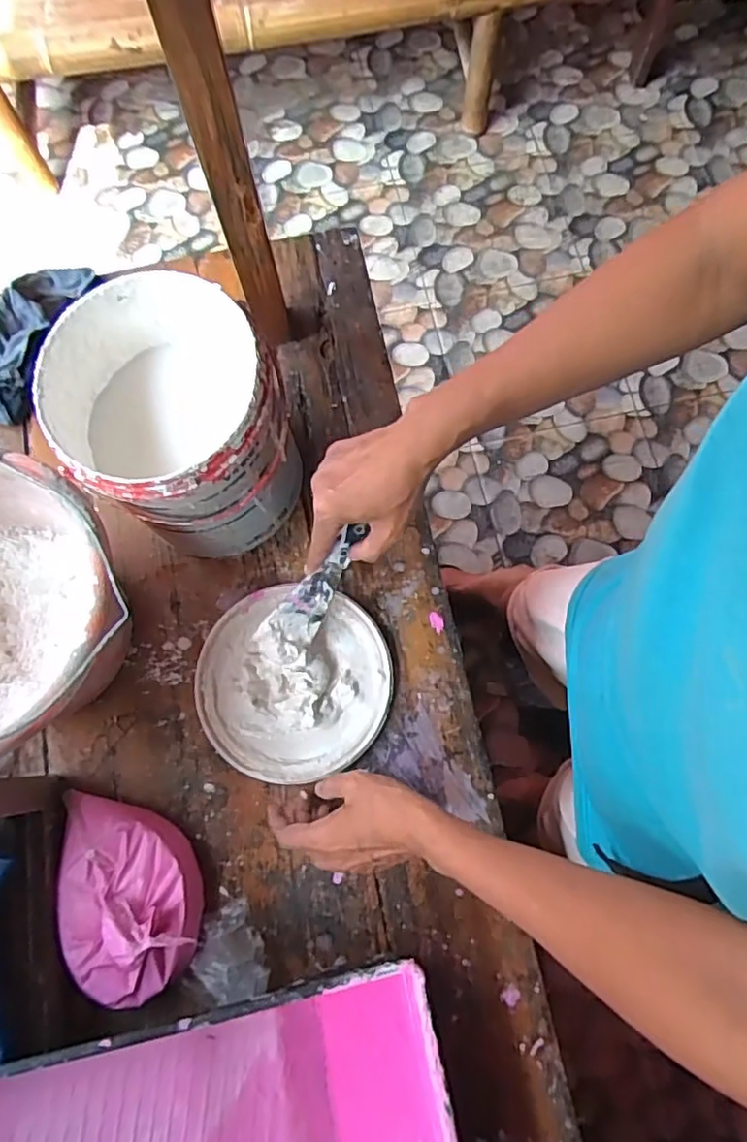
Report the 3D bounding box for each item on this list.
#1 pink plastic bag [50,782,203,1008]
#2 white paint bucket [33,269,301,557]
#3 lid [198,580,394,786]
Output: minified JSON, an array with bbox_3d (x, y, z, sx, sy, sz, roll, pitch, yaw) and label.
[{"bbox_3d":[-0.212,0.261,0.514,0.116,0.057,0.165,-37,76,-9],"label":"pink plastic bag"},{"bbox_3d":[-0.165,-0.117,0.549,0.166,0.191,0.177,0,74,0],"label":"white paint bucket"},{"bbox_3d":[-0.074,0.098,0.572,0.175,0.028,0.172,0,73,1],"label":"lid"}]

